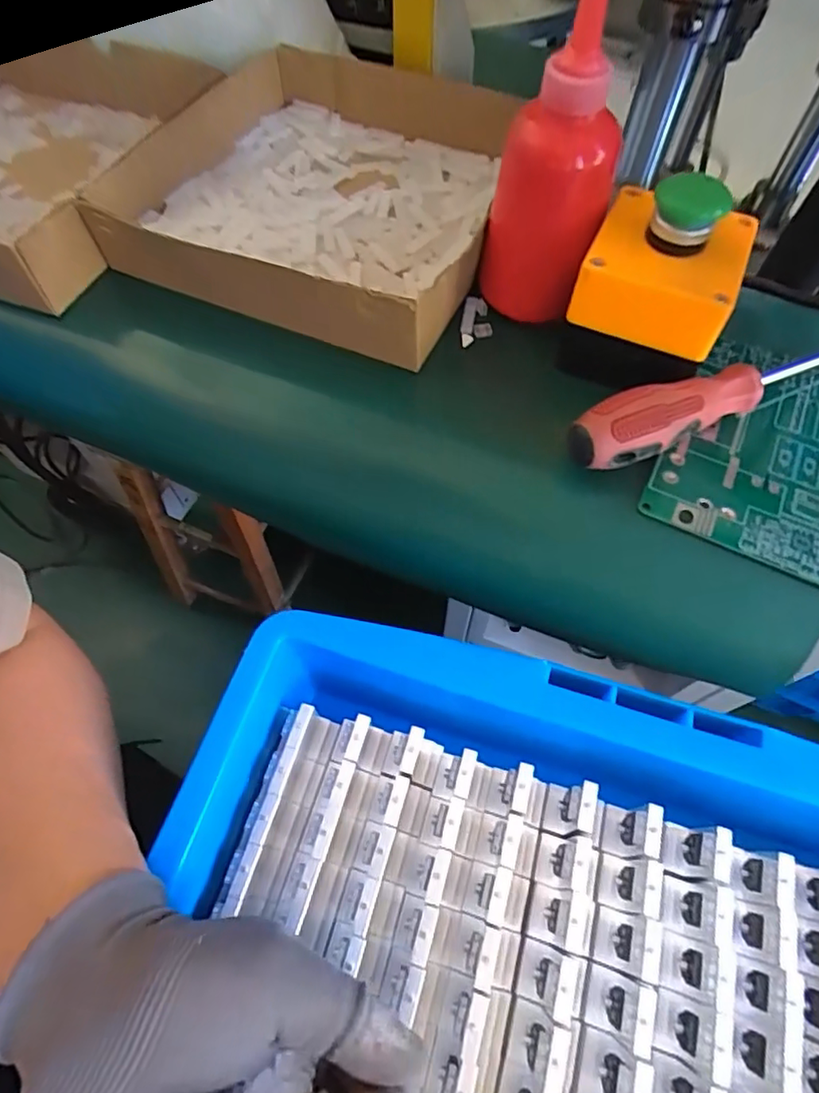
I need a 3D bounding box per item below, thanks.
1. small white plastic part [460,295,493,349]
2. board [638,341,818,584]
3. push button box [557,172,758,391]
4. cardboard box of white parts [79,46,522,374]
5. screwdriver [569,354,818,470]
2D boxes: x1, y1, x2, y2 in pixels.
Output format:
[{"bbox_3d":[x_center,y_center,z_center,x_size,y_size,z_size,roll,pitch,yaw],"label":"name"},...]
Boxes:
[{"bbox_3d":[0.041,-0.135,0.341,0.017,0.012,0.036,8,62,4],"label":"small white plastic part"},{"bbox_3d":[0.198,-0.048,0.297,0.119,0.010,0.143,24,65,12],"label":"board"},{"bbox_3d":[0.123,-0.129,0.289,0.073,0.082,0.069,26,65,13],"label":"push button box"},{"bbox_3d":[-0.055,-0.241,0.376,0.229,0.048,0.271,18,64,9],"label":"cardboard box of white parts"},{"bbox_3d":[0.168,-0.082,0.291,0.189,0.027,0.027,-22,64,-11],"label":"screwdriver"}]

